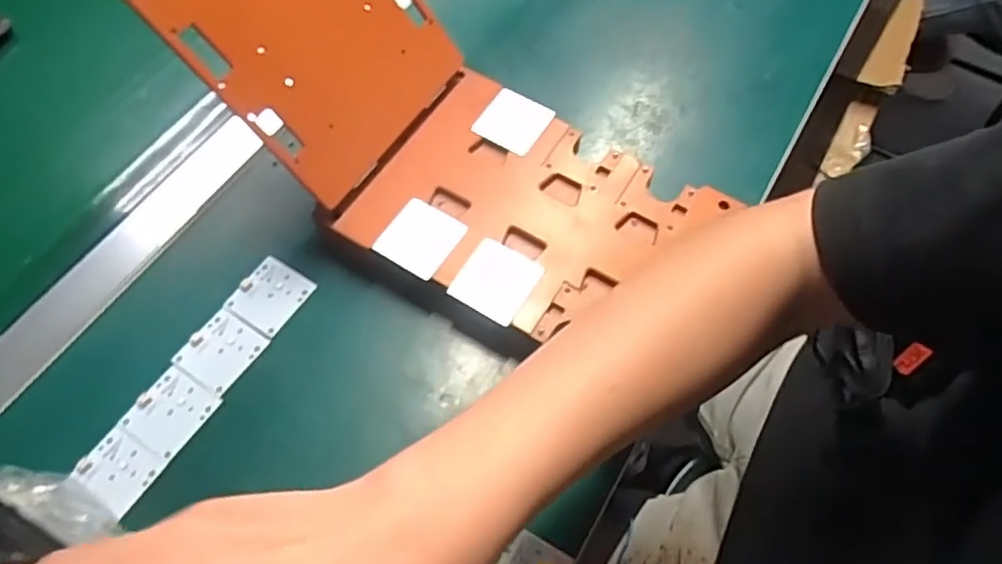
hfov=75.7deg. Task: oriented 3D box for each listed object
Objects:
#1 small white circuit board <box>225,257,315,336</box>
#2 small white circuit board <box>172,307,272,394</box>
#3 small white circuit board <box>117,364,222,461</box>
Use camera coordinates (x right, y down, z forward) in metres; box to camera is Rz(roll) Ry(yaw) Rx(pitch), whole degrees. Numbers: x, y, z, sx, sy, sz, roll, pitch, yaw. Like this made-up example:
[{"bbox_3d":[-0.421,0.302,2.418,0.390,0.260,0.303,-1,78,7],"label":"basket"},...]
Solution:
[{"bbox_3d":[-0.161,0.009,0.449,0.045,0.004,0.048,31,66,12],"label":"small white circuit board"},{"bbox_3d":[-0.186,0.045,0.430,0.043,0.004,0.047,31,66,12],"label":"small white circuit board"},{"bbox_3d":[-0.210,0.082,0.409,0.044,0.004,0.048,32,66,12],"label":"small white circuit board"}]

